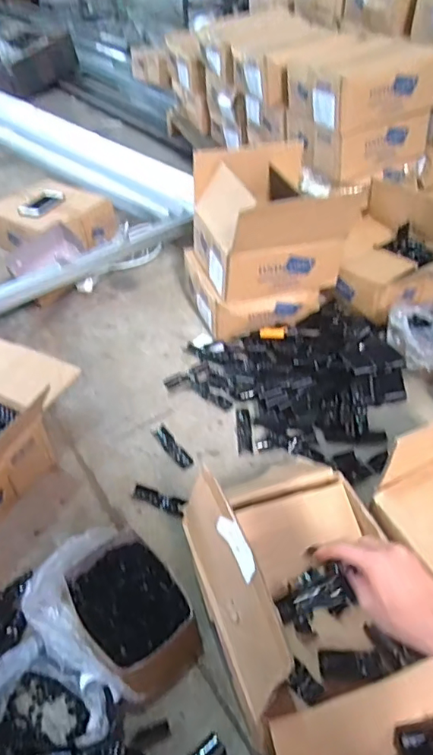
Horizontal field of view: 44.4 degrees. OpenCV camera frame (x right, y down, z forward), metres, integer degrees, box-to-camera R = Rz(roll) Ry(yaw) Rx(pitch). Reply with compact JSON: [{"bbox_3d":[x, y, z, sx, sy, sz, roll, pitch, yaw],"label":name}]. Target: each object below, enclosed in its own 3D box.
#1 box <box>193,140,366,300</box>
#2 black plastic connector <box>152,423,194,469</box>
[{"bbox_3d":[0.134,-0.388,1.348,0.349,0.264,0.310,-9,42,-8],"label":"box"},{"bbox_3d":[-0.096,0.146,1.140,0.034,0.012,0.139,-24,46,-23],"label":"black plastic connector"}]

